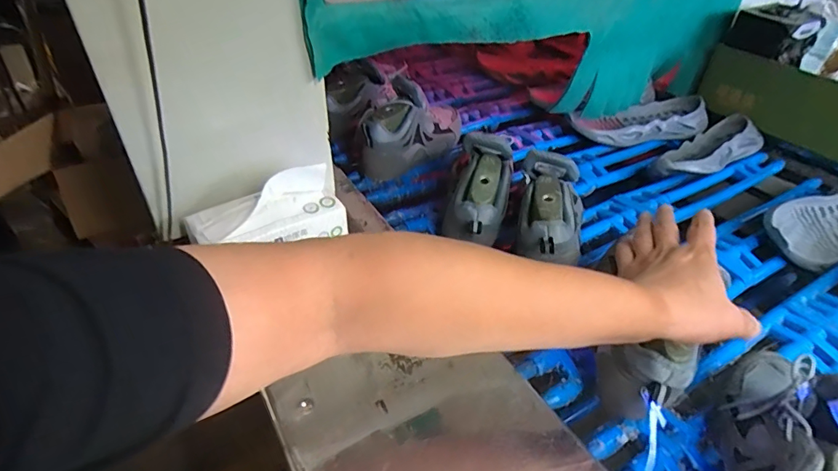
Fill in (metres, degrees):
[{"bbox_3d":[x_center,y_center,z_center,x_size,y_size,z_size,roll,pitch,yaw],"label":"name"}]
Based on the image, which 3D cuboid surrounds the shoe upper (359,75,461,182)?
[{"bbox_3d":[-0.008,-0.195,0.821,0.101,0.123,0.249,27,45,23],"label":"shoe upper"}]

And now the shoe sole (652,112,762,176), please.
[{"bbox_3d":[0.531,-0.159,0.876,0.270,0.055,0.104,-23,49,-29],"label":"shoe sole"}]

